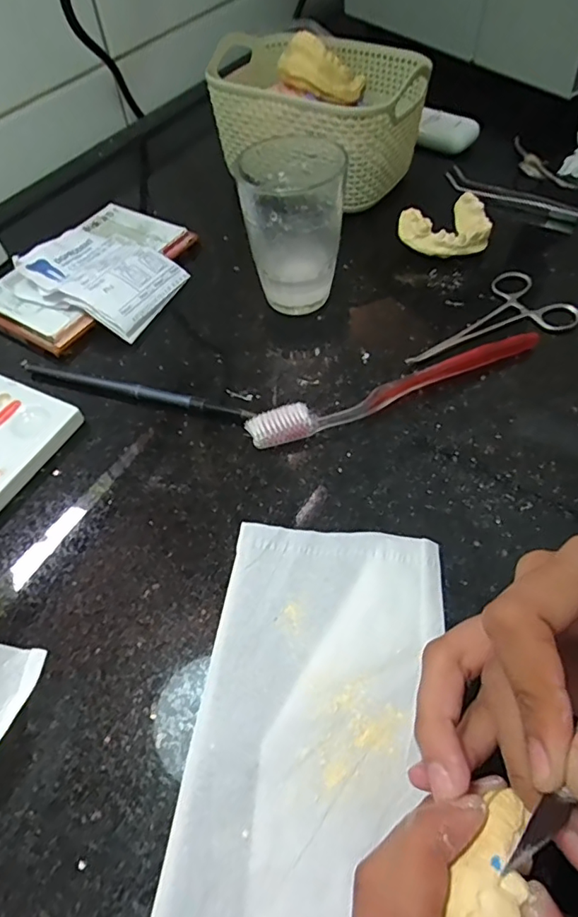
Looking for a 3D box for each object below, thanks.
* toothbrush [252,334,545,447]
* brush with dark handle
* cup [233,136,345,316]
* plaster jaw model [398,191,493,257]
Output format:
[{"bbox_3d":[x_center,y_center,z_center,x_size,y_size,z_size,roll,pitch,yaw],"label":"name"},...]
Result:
[{"bbox_3d":[0.067,-0.042,0.319,0.189,0.012,0.019,-18,56,-9],"label":"toothbrush"},{"bbox_3d":[-0.099,-0.043,0.333,0.164,0.009,0.008,15,57,13],"label":"brush with dark handle"},{"bbox_3d":[0.005,-0.149,0.346,0.059,0.097,0.068,2,55,5],"label":"cup"},{"bbox_3d":[0.120,-0.170,0.393,0.065,0.029,0.047,-27,58,-15],"label":"plaster jaw model"}]

